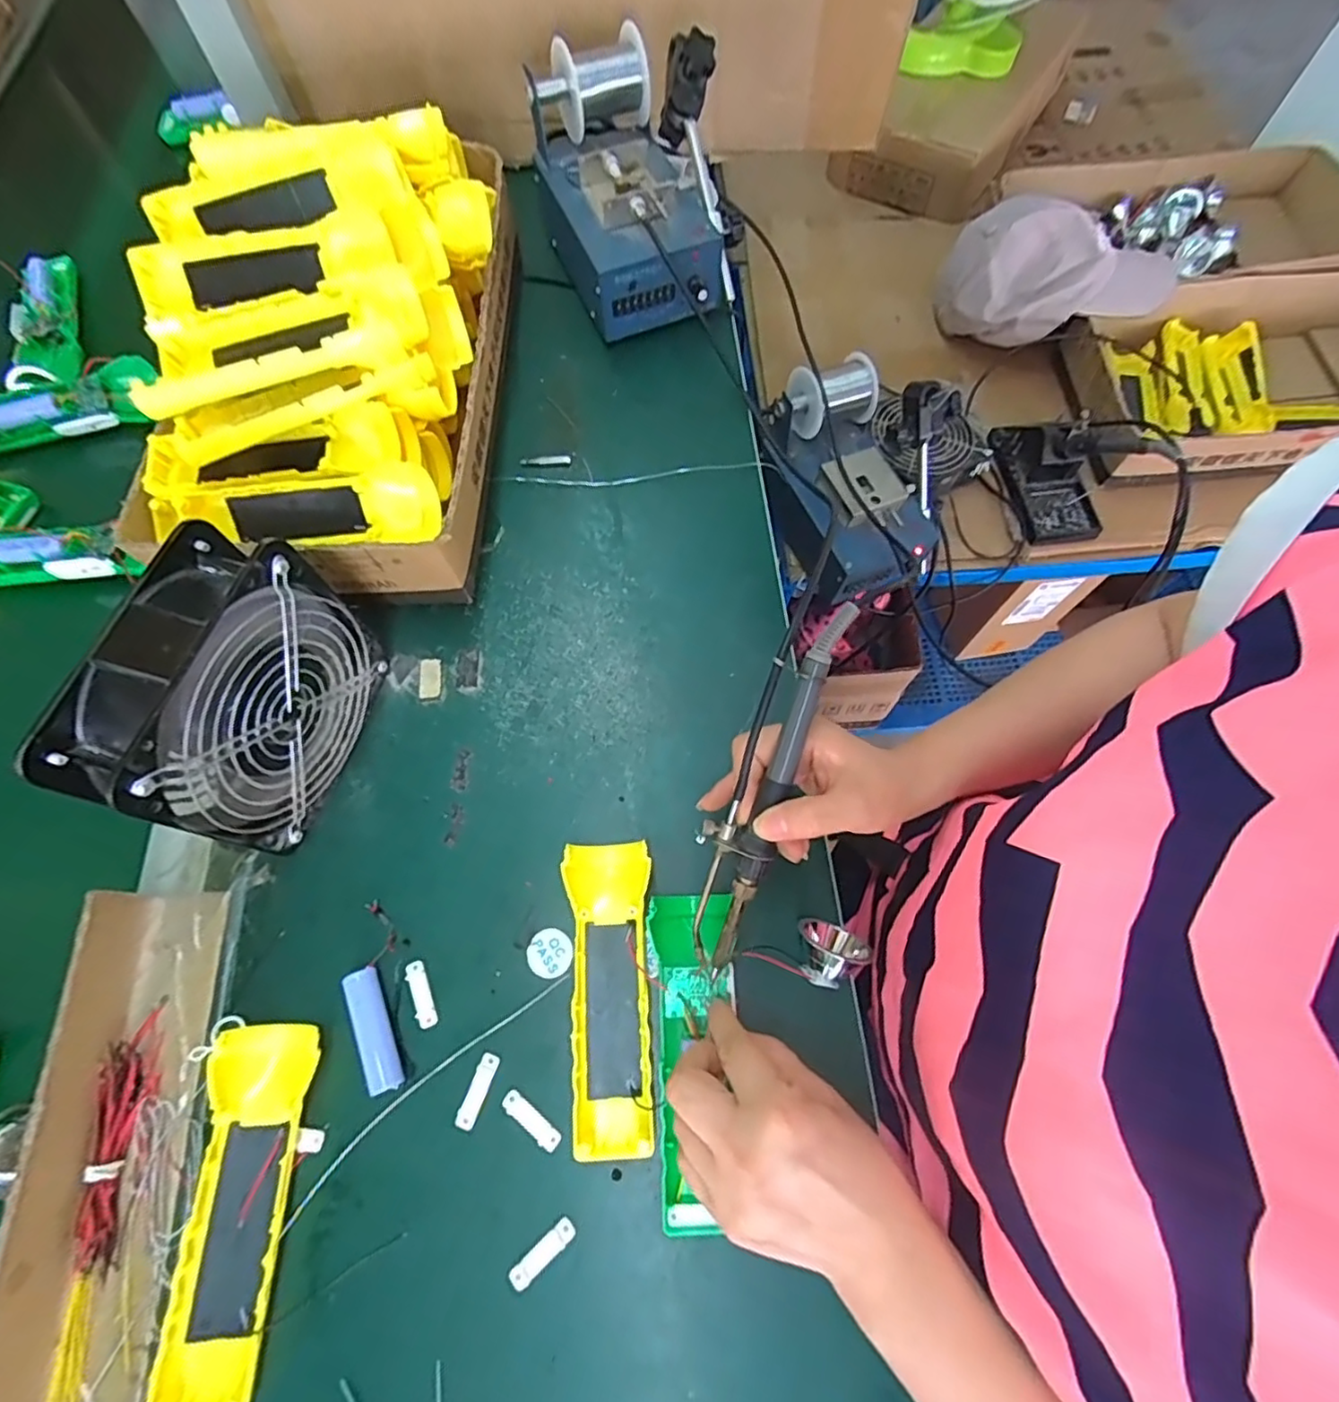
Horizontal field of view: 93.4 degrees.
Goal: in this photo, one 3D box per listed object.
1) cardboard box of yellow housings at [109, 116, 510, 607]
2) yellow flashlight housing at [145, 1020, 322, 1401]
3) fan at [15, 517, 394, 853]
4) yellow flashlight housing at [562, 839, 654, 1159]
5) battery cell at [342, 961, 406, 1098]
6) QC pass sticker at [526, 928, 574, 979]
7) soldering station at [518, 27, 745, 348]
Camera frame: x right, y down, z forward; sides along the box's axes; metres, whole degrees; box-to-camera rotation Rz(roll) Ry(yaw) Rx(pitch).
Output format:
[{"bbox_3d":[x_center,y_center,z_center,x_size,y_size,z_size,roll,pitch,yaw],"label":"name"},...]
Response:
[{"bbox_3d":[-0.244,-0.260,0.467,0.205,0.153,0.354,0,67,-1],"label":"cardboard box of yellow housings"},{"bbox_3d":[-0.223,0.260,0.325,0.049,0.026,0.163,2,67,0],"label":"yellow flashlight housing"},{"bbox_3d":[-0.243,0.000,0.365,0.061,0.147,0.147,15,68,6],"label":"fan"},{"bbox_3d":[-0.035,0.165,0.365,0.046,0.025,0.162,-2,67,-1],"label":"yellow flashlight housing"},{"bbox_3d":[-0.169,0.187,0.360,0.017,0.015,0.066,-22,69,-9],"label":"battery cell"},{"bbox_3d":[-0.072,0.153,0.382,0.027,0.004,0.027,31,70,12],"label":"QC pass sticker"},{"bbox_3d":[-0.032,-0.457,0.558,0.151,0.133,0.235,-19,69,-8],"label":"soldering station"}]

